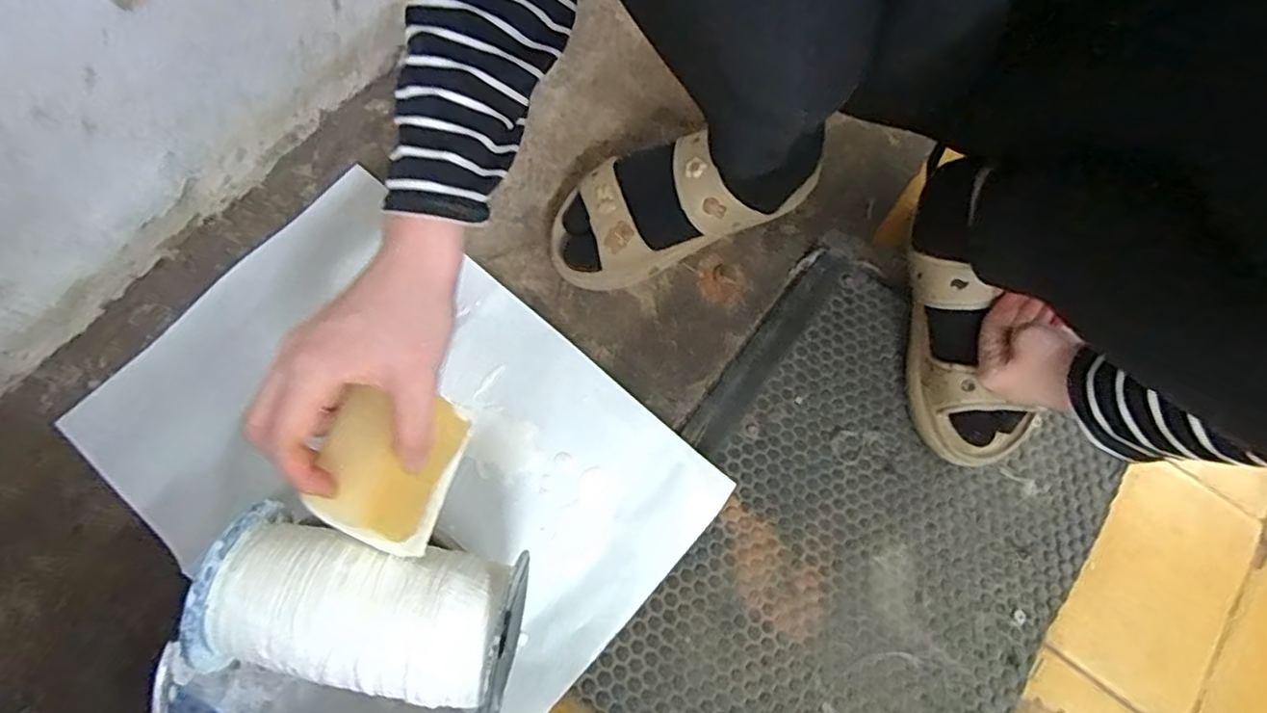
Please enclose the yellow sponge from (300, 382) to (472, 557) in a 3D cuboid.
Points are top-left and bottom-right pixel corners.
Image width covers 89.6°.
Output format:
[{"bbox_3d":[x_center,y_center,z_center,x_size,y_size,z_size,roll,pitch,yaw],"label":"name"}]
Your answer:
[{"bbox_3d":[-0.138,0.062,0.361,0.060,0.052,0.084,17,71,4],"label":"yellow sponge"}]

